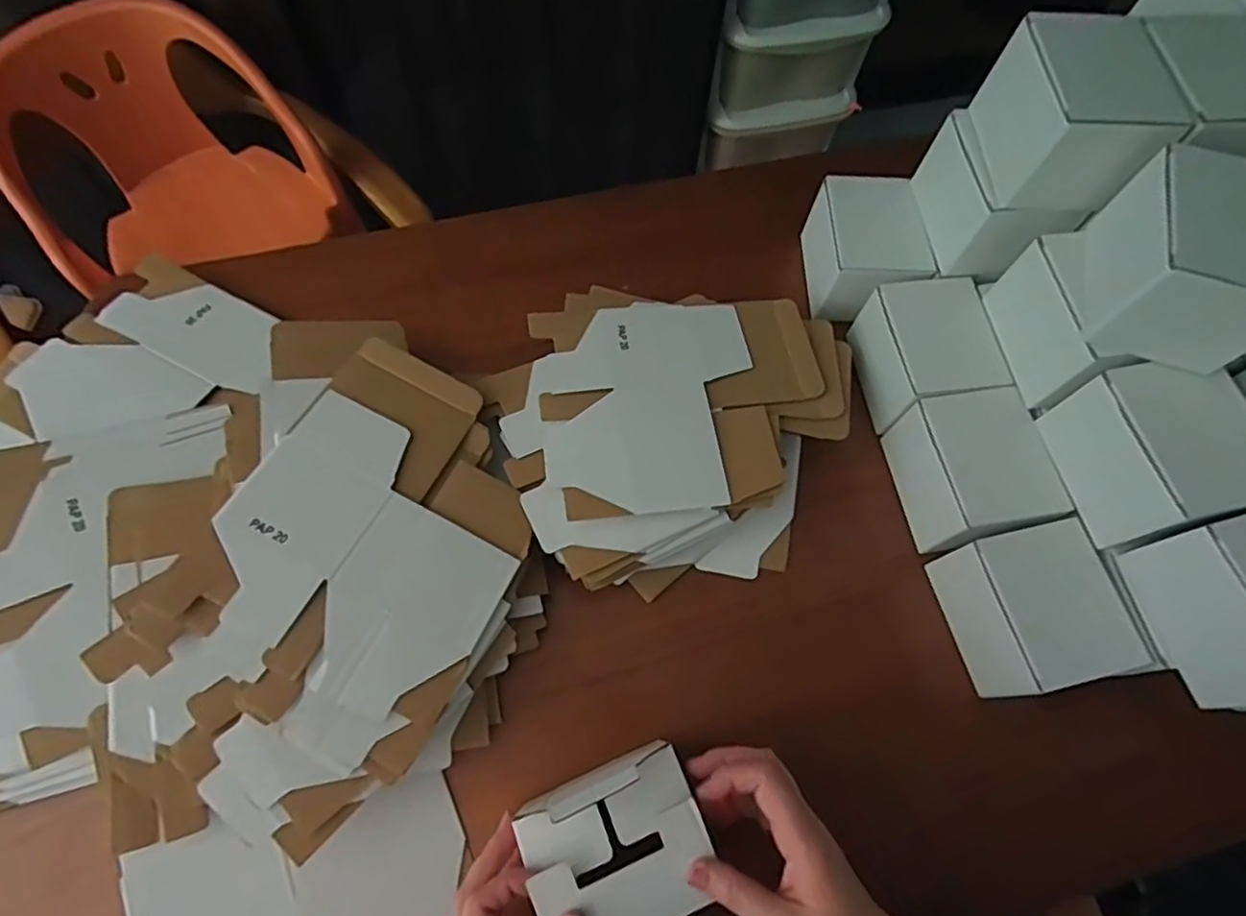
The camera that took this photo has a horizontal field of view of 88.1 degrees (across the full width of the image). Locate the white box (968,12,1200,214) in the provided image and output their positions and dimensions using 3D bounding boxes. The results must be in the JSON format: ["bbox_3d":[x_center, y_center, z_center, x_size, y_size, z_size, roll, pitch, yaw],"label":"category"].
[{"bbox_3d":[0.346,-0.266,0.501,0.095,0.089,0.120,0,68,-3],"label":"white box"}]

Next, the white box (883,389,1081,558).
[{"bbox_3d":[0.298,0.011,0.555,0.087,0.085,0.117,-10,68,-7],"label":"white box"}]

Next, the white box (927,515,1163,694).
[{"bbox_3d":[0.323,0.120,0.513,0.093,0.082,0.112,-12,69,-8],"label":"white box"}]

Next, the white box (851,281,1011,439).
[{"bbox_3d":[0.279,-0.095,0.596,0.094,0.087,0.117,-6,68,-5],"label":"white box"}]

